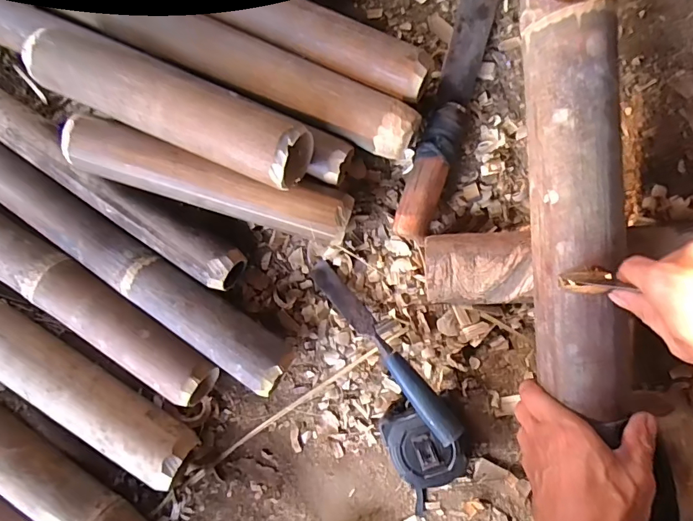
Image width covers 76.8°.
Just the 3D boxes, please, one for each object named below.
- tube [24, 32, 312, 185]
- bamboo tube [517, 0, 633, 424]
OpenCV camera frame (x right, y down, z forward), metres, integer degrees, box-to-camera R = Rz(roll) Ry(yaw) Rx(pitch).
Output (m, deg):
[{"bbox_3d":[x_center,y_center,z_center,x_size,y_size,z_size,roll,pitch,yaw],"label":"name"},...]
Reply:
[{"bbox_3d":[-0.171,-0.150,0.421,0.282,0.064,0.063,24,96,7],"label":"tube"},{"bbox_3d":[0.185,-0.080,0.356,0.069,0.059,0.403,-3,91,9],"label":"bamboo tube"}]

